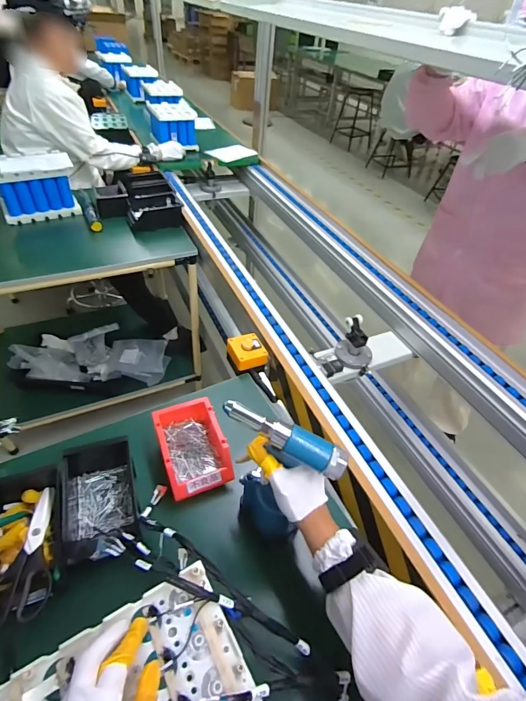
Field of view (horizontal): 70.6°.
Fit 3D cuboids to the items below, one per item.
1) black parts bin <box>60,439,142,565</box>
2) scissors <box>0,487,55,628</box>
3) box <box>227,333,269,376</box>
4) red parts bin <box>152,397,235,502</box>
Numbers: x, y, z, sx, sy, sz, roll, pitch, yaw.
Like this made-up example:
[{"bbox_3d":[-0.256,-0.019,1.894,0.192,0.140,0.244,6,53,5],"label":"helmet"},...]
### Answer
[{"bbox_3d":[-0.269,0.240,0.614,0.111,0.077,0.195,-12,47,-18],"label":"black parts bin"},{"bbox_3d":[-0.350,0.298,0.543,0.081,0.018,0.188,-14,41,-19],"label":"scissors"},{"bbox_3d":[-0.037,0.002,0.890,0.084,0.054,0.083,-16,49,-21],"label":"box"},{"bbox_3d":[-0.132,0.178,0.689,0.113,0.075,0.169,-14,48,-20],"label":"red parts bin"}]

